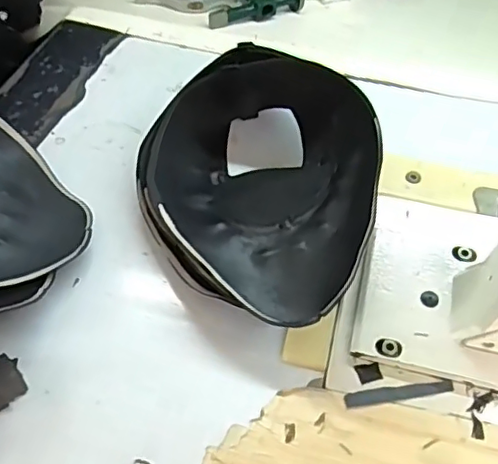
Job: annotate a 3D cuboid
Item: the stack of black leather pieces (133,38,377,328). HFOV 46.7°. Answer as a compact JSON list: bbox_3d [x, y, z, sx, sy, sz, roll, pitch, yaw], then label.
[{"bbox_3d":[0.013,-0.040,0.436,0.175,0.083,0.236,-21,54,-21],"label":"stack of black leather pieces"}]

